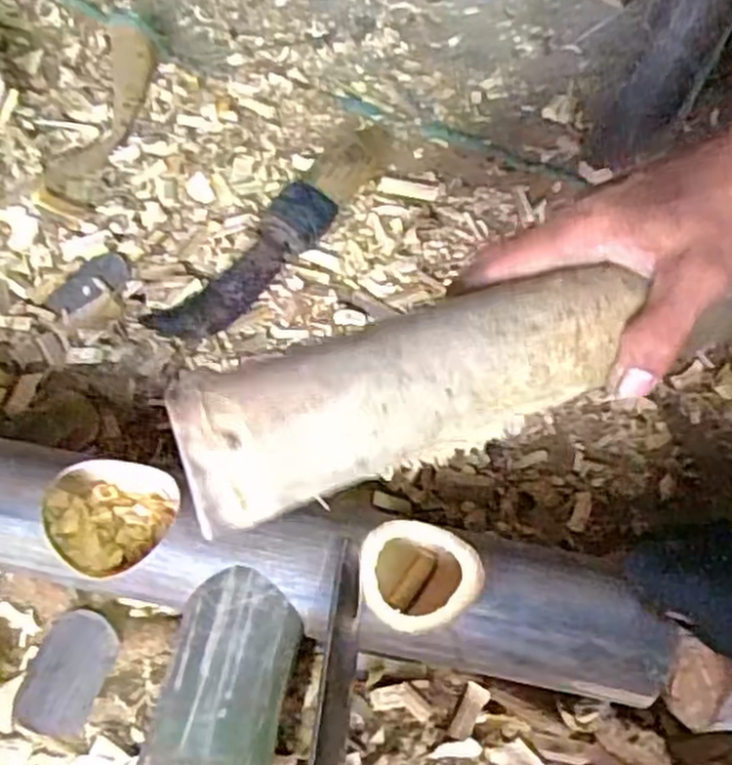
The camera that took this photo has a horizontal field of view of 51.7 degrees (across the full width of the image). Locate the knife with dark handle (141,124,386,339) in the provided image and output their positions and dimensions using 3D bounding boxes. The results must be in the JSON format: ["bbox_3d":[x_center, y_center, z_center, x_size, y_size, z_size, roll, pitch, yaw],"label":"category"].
[{"bbox_3d":[-0.066,-0.147,0.646,0.072,0.045,0.299,30,62,16],"label":"knife with dark handle"}]

